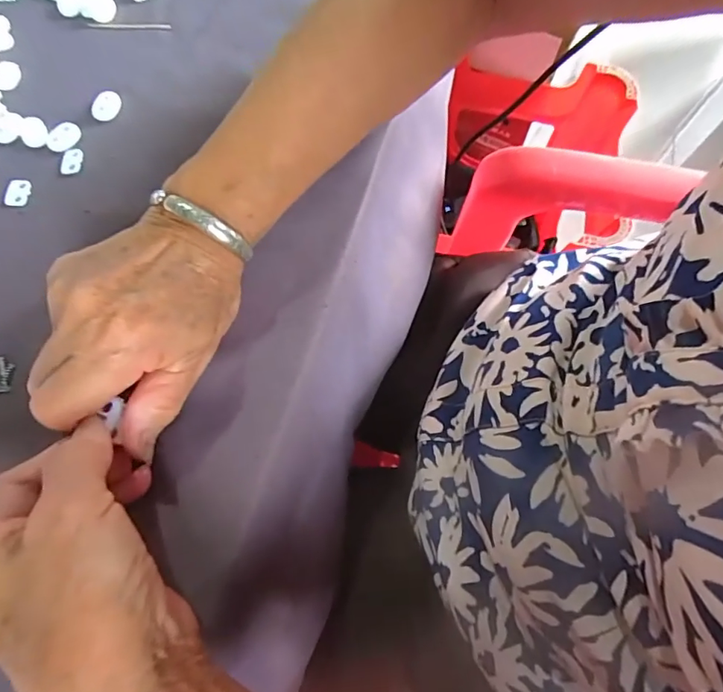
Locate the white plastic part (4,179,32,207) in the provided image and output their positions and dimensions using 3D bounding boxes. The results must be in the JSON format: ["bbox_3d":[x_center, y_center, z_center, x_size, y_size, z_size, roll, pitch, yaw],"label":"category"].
[{"bbox_3d":[-0.212,-0.095,0.303,0.014,0.004,0.019,-1,68,-1],"label":"white plastic part"}]

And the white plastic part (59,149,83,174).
[{"bbox_3d":[-0.184,-0.117,0.313,0.014,0.004,0.017,-3,67,-4],"label":"white plastic part"}]

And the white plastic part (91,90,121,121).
[{"bbox_3d":[-0.168,-0.160,0.325,0.015,0.006,0.022,22,70,8],"label":"white plastic part"}]

